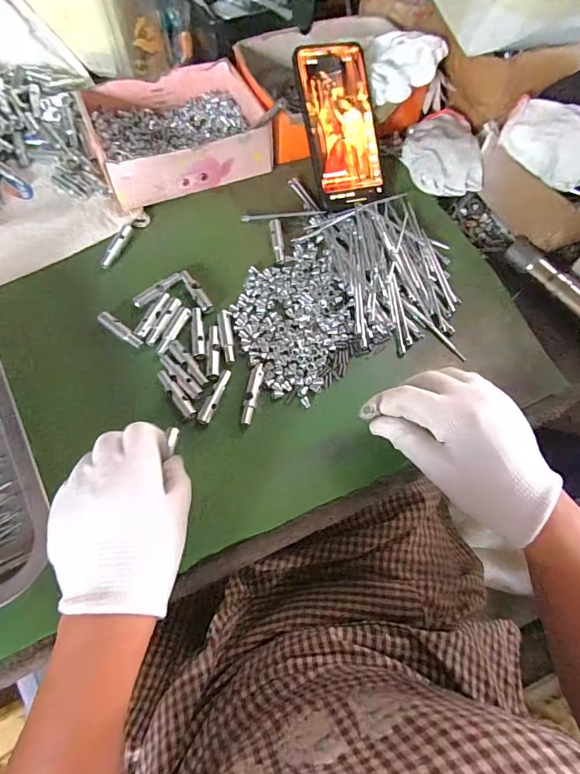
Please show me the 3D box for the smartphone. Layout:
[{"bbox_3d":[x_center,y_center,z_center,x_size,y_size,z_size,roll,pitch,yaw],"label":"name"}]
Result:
[{"bbox_3d":[0.054,-0.272,0.426,0.076,0.009,0.156,-13,100,-6],"label":"smartphone"}]

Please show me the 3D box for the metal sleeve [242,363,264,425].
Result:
[{"bbox_3d":[-0.033,0.005,0.353,0.011,0.007,0.057,12,70,3],"label":"metal sleeve"}]

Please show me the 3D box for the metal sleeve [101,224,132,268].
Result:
[{"bbox_3d":[-0.176,-0.142,0.411,0.009,0.008,0.052,23,71,7],"label":"metal sleeve"}]

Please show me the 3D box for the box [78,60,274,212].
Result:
[{"bbox_3d":[-0.125,-0.285,0.443,0.169,0.049,0.144,-23,72,-9],"label":"box"}]

